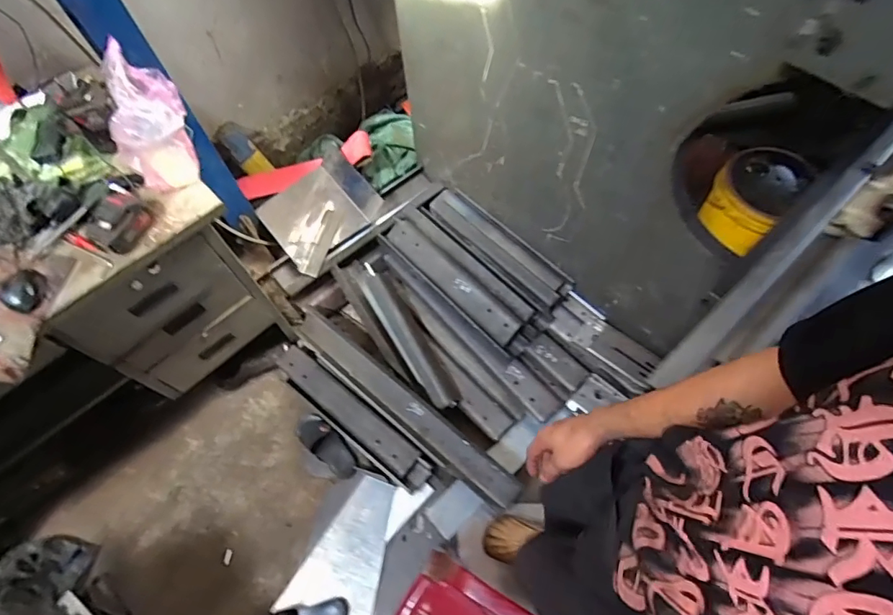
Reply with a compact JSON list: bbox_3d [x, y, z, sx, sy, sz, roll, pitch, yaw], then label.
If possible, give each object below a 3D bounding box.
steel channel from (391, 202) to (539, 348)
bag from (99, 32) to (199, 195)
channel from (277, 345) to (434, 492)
[{"bbox_3d":[0.032,-0.128,1.622,0.158,0.056,0.595,-39,68,-17],"label":"steel channel"},{"bbox_3d":[-0.612,-0.378,0.983,0.166,0.228,0.154,-36,67,-16],"label":"bag"},{"bbox_3d":[-0.319,0.345,1.552,0.656,0.076,0.116,36,69,18],"label":"channel"}]

